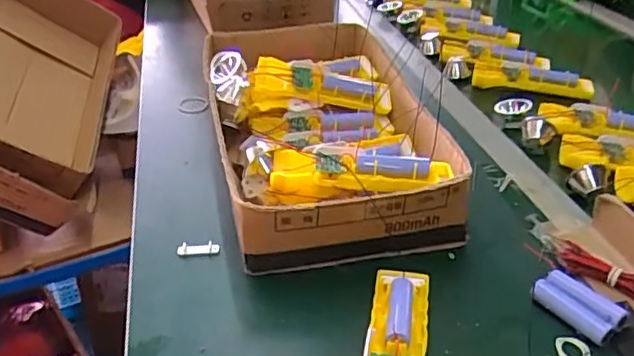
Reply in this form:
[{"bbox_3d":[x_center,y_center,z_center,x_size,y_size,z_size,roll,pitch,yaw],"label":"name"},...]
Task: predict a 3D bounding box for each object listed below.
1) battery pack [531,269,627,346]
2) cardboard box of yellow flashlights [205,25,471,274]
[{"bbox_3d":[0.204,0.099,0.475,0.036,0.017,0.064,-27,39,-34],"label":"battery pack"},{"bbox_3d":[0.001,-0.062,0.675,0.219,0.087,0.410,-8,32,-9],"label":"cardboard box of yellow flashlights"}]

